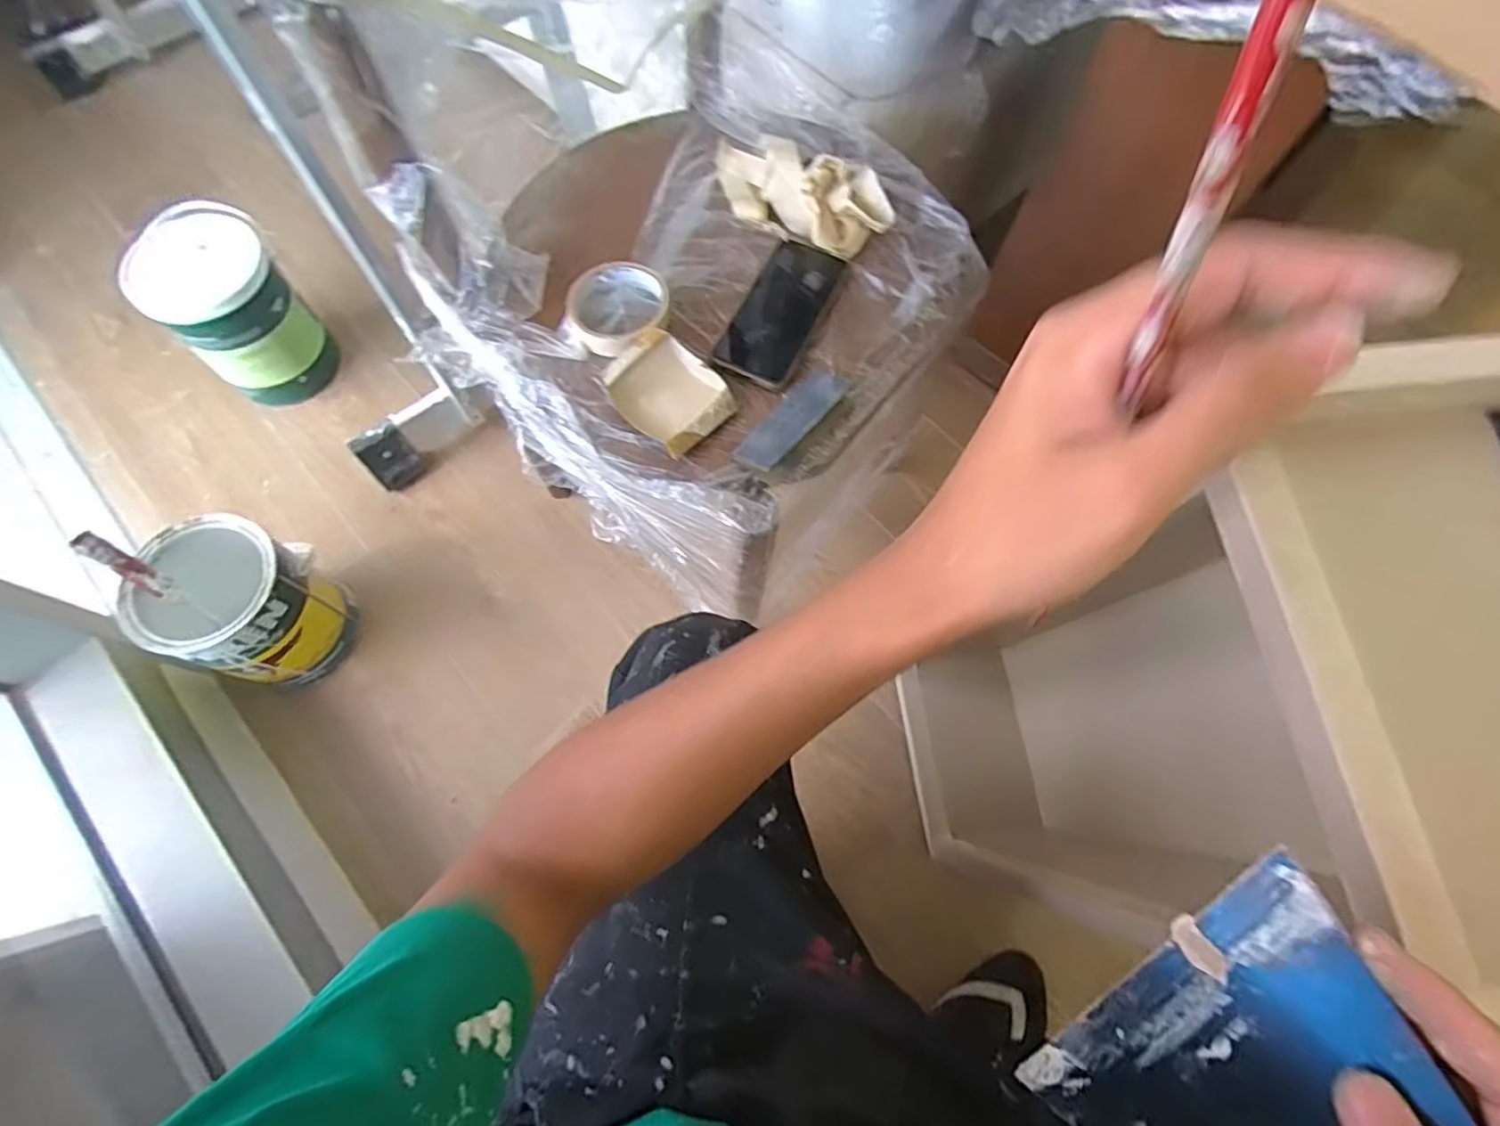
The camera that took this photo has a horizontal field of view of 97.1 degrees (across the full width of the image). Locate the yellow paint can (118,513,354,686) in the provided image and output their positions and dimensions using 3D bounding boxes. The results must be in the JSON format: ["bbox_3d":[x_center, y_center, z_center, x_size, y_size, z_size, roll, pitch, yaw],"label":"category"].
[{"bbox_3d":[-0.611,0.050,0.811,0.155,0.191,0.157,1,69,-2],"label":"yellow paint can"}]

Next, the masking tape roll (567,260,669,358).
[{"bbox_3d":[-0.120,-0.235,0.604,0.093,0.022,0.098,1,69,-2],"label":"masking tape roll"}]

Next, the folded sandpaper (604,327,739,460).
[{"bbox_3d":[-0.071,-0.146,0.575,0.100,0.034,0.081,38,72,12],"label":"folded sandpaper"}]

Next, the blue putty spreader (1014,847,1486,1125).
[{"bbox_3d":[0.173,0.182,0.225,0.095,0.004,0.136,44,116,37],"label":"blue putty spreader"}]

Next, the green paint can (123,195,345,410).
[{"bbox_3d":[-0.746,-0.366,0.980,0.192,0.237,0.181,1,69,-2],"label":"green paint can"}]

